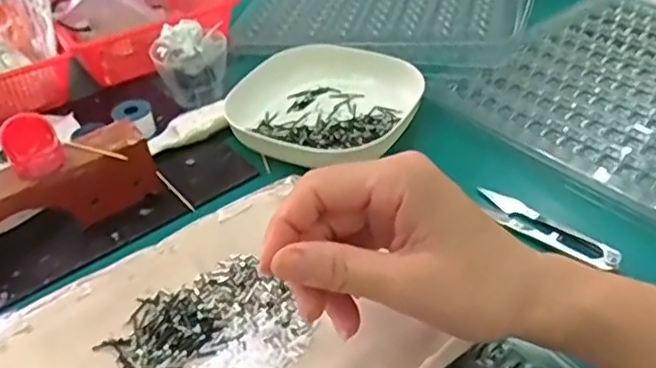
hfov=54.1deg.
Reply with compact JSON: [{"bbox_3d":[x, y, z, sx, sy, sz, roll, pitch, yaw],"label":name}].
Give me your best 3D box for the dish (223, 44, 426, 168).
[{"bbox_3d":[-0.003,-0.067,0.517,0.131,0.030,0.135,-4,38,3],"label":"dish"}]

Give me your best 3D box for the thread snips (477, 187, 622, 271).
[{"bbox_3d":[0.138,0.026,0.413,0.023,0.011,0.100,-30,45,-28],"label":"thread snips"}]

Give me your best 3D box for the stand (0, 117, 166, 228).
[{"bbox_3d":[-0.182,0.008,0.428,0.131,0.053,0.038,-29,44,-27],"label":"stand"}]

